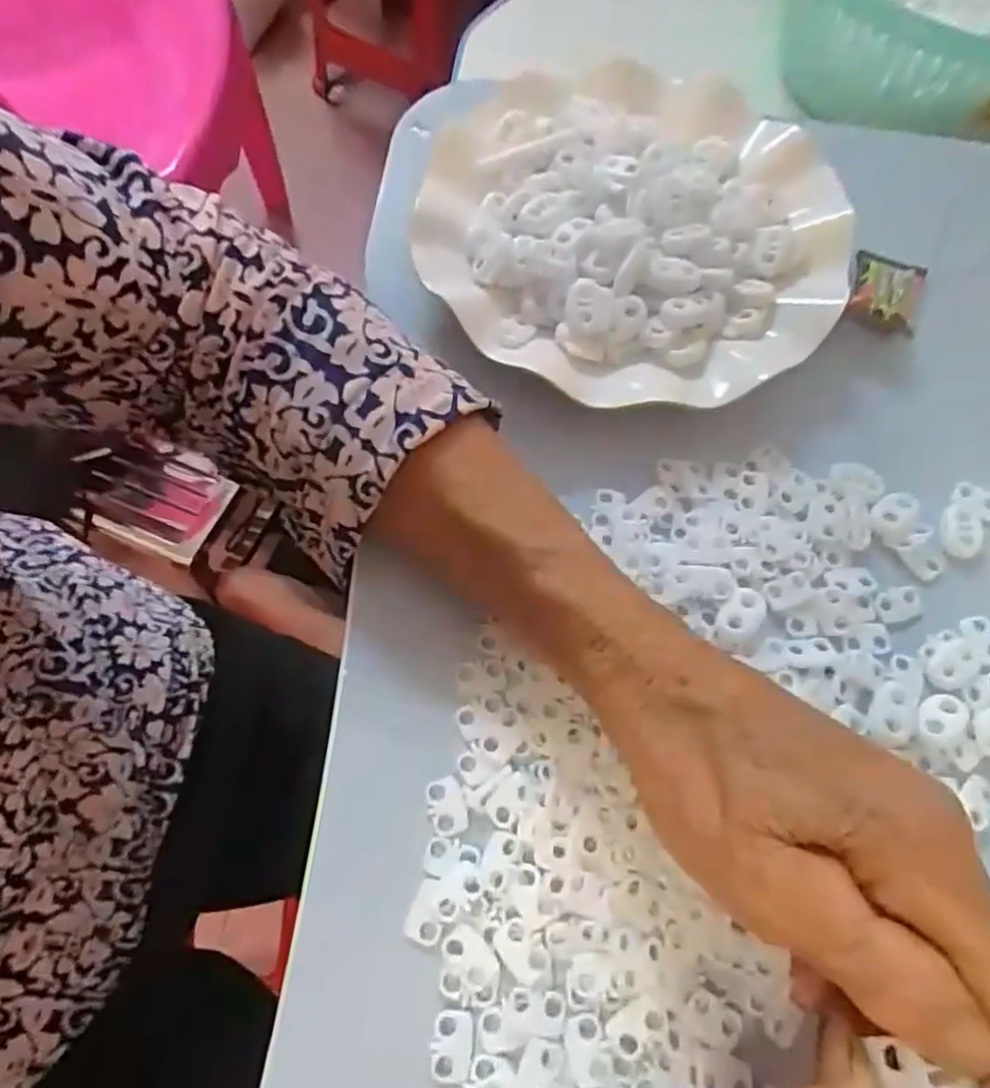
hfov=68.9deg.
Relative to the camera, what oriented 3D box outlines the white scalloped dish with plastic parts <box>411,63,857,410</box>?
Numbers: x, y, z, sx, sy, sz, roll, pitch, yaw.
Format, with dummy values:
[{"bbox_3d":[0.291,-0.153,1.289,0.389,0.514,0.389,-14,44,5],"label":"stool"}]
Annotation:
[{"bbox_3d":[0.060,-0.140,0.323,0.176,0.035,0.184,-1,67,2],"label":"white scalloped dish with plastic parts"}]

